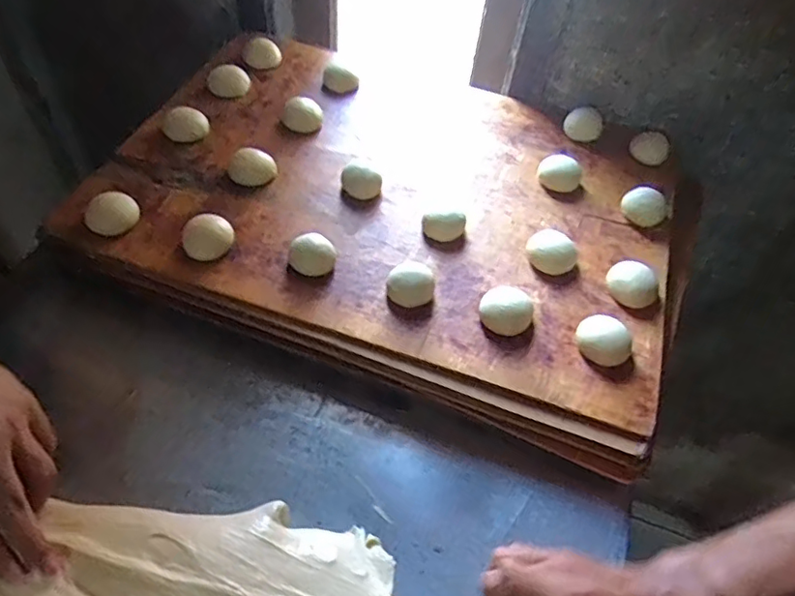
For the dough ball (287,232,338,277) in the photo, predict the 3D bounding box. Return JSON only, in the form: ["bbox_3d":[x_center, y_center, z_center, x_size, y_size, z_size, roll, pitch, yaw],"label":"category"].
[{"bbox_3d":[-0.081,-0.039,0.546,0.044,0.026,0.037,-7,55,-8],"label":"dough ball"}]

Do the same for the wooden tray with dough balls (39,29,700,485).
[{"bbox_3d":[0.007,-0.130,0.630,0.594,0.050,0.441,20,56,11],"label":"wooden tray with dough balls"}]

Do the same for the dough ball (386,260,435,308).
[{"bbox_3d":[0.013,-0.015,0.530,0.042,0.026,0.044,1,55,-2],"label":"dough ball"}]

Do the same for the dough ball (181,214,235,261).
[{"bbox_3d":[-0.181,-0.056,0.550,0.046,0.020,0.044,1,55,-2],"label":"dough ball"}]

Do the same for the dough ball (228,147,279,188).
[{"bbox_3d":[-0.154,-0.139,0.611,0.048,0.019,0.041,-11,56,-10],"label":"dough ball"}]

